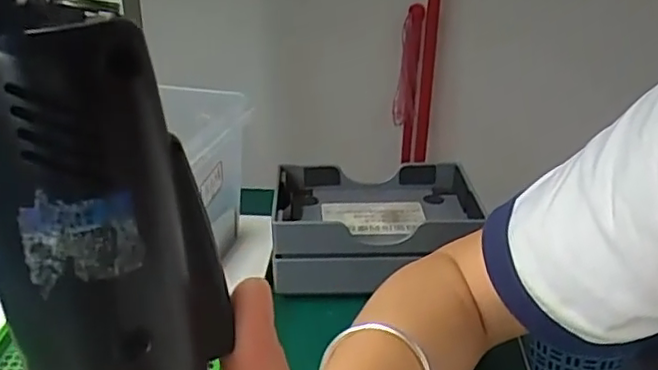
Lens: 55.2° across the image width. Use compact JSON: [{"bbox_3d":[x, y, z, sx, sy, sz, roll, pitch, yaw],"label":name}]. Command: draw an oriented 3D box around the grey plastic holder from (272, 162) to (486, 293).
[{"bbox_3d":[0.040,0.029,0.490,0.159,0.053,0.108,-1,24,-1],"label":"grey plastic holder"}]

